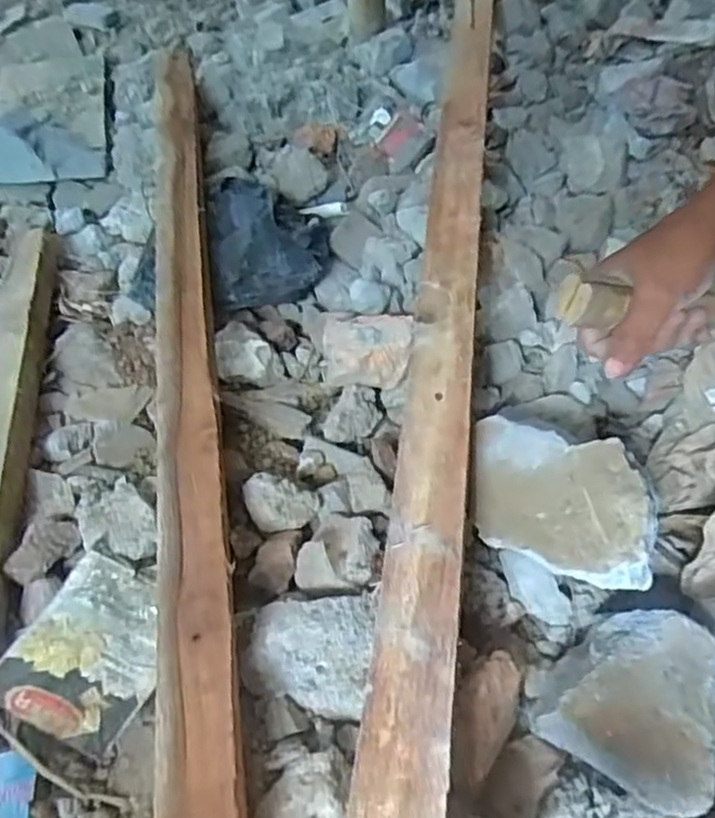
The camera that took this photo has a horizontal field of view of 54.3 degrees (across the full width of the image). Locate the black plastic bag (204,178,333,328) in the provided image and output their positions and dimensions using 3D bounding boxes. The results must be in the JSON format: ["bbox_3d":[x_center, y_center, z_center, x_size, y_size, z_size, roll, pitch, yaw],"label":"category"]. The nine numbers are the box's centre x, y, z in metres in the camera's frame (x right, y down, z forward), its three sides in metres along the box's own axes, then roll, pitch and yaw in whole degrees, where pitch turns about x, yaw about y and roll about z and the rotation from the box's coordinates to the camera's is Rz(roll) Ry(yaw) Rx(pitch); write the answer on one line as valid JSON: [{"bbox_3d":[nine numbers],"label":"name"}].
[{"bbox_3d":[-0.108,-0.211,0.830,0.139,0.049,0.231,-11,55,-3],"label":"black plastic bag"}]

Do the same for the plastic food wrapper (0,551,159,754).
[{"bbox_3d":[-0.200,0.182,0.530,0.109,0.034,0.129,19,59,16],"label":"plastic food wrapper"}]

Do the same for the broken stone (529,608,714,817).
[{"bbox_3d":[0.188,0.200,0.476,0.108,0.069,0.111,-2,51,3],"label":"broken stone"}]

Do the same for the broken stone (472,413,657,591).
[{"bbox_3d":[0.153,0.069,0.529,0.150,0.032,0.106,11,66,36],"label":"broken stone"}]

